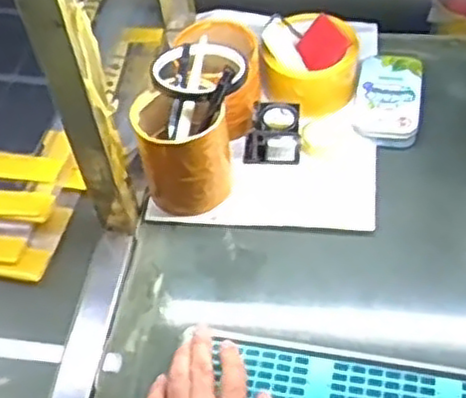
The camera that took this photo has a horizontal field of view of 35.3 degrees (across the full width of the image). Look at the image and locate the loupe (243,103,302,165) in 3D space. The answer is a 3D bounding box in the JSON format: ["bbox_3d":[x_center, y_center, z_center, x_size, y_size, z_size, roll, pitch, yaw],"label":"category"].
[{"bbox_3d":[0.038,-0.065,0.709,0.054,0.049,0.039,0,52,4],"label":"loupe"}]

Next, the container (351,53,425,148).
[{"bbox_3d":[0.158,-0.102,0.744,0.065,0.023,0.116,6,53,9],"label":"container"}]

